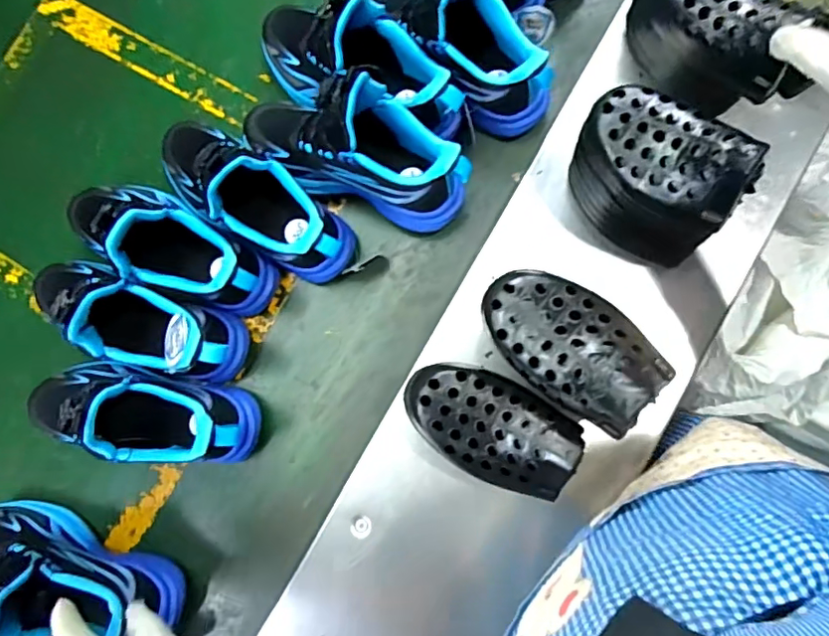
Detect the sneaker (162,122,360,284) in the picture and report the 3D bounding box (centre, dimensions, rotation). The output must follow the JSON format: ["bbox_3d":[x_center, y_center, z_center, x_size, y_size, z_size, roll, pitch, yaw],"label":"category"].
[{"bbox_3d":[-0.170,-0.126,0.559,0.238,0.142,0.083,34,87,9],"label":"sneaker"}]

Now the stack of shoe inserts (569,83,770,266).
[{"bbox_3d":[0.207,-0.123,0.490,0.076,0.148,0.140,-35,81,1],"label":"stack of shoe inserts"}]

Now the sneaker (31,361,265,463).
[{"bbox_3d":[-0.278,0.085,0.543,0.232,0.139,0.093,10,85,4],"label":"sneaker"}]

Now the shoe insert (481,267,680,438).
[{"bbox_3d":[0.115,0.014,0.410,0.084,0.048,0.135,-43,84,-2],"label":"shoe insert"}]

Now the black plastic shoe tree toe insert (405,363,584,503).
[{"bbox_3d":[0.059,0.087,0.458,0.152,0.045,0.083,27,86,5],"label":"black plastic shoe tree toe insert"}]

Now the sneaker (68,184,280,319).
[{"bbox_3d":[-0.260,-0.082,0.560,0.231,0.148,0.084,29,86,8],"label":"sneaker"}]

